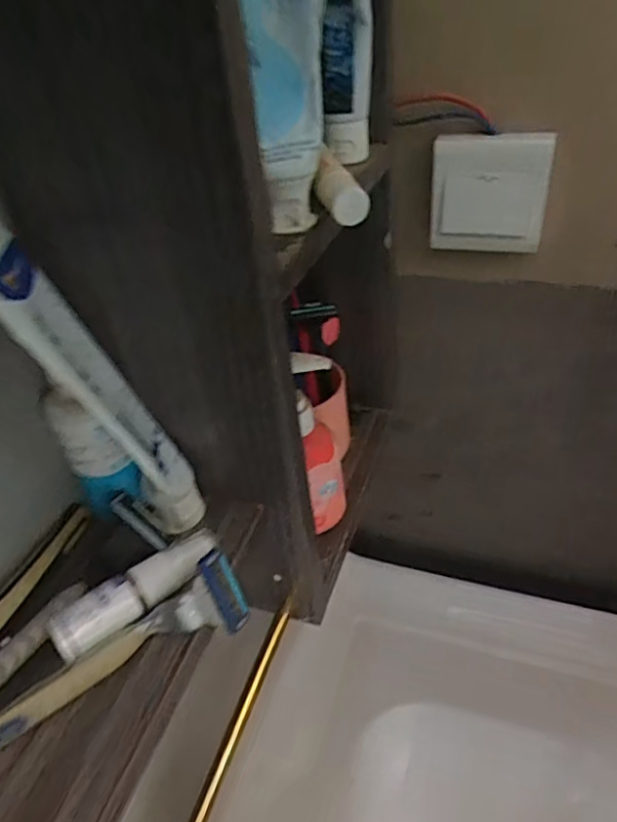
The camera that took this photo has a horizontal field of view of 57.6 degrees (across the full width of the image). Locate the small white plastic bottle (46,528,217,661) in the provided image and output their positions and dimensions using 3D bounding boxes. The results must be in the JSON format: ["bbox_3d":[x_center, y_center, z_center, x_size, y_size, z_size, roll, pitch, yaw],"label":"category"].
[{"bbox_3d":[-0.076,0.079,0.253,0.016,0.016,0.078,27,47,37],"label":"small white plastic bottle"}]

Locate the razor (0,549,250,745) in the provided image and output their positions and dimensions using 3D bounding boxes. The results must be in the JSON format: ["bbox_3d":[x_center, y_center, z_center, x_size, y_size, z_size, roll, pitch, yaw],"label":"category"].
[{"bbox_3d":[-0.087,0.102,0.231,0.129,0.032,0.018,-24,39,-22],"label":"razor"}]

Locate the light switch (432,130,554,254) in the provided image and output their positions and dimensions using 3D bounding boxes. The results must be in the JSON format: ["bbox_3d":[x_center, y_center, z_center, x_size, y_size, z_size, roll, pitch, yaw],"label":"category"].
[{"bbox_3d":[0.141,-0.169,0.441,0.086,0.084,0.024,-1,36,8],"label":"light switch"}]

